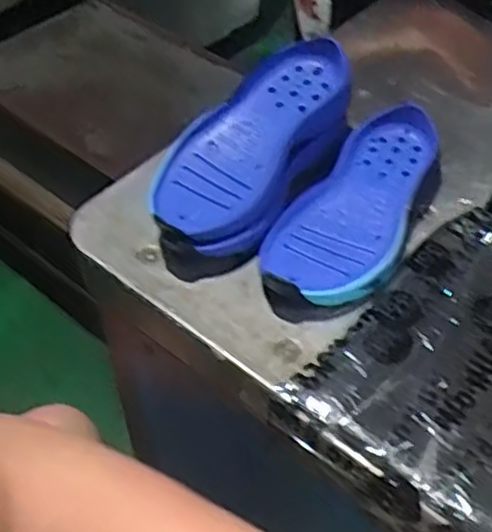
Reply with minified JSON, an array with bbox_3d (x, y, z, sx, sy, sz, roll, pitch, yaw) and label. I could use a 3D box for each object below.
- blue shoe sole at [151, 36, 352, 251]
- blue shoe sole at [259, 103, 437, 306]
[{"bbox_3d":[0.004,-0.095,0.548,0.086,0.049,0.207,25,53,22],"label":"blue shoe sole"},{"bbox_3d":[0.088,-0.047,0.544,0.082,0.037,0.197,25,53,22],"label":"blue shoe sole"}]

